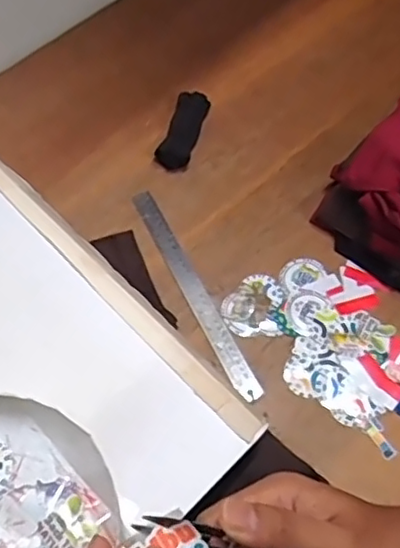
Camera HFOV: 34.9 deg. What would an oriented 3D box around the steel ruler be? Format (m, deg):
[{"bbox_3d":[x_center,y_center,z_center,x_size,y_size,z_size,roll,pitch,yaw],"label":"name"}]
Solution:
[{"bbox_3d":[-0.010,0.020,0.814,0.025,0.006,0.319,-25,66,-10],"label":"steel ruler"}]

